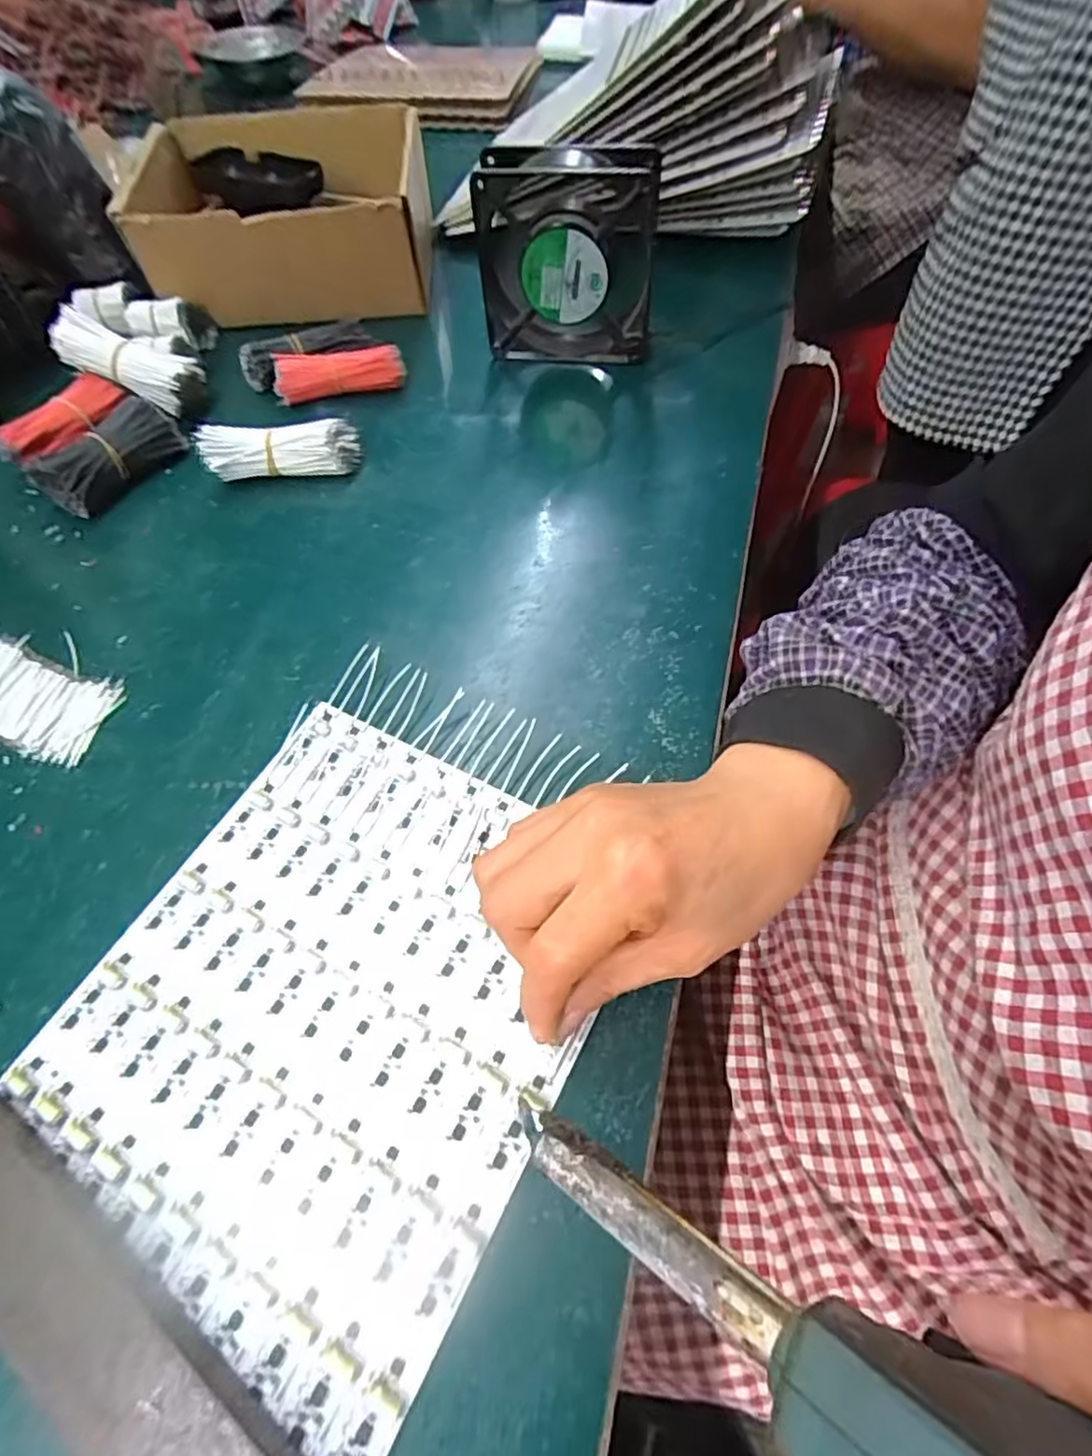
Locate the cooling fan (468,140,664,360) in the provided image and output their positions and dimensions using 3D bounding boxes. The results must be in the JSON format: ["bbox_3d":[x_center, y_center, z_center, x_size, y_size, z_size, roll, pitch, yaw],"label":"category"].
[{"bbox_3d":[0.013,-0.329,0.462,0.124,0.127,0.038,7,59,8],"label":"cooling fan"}]

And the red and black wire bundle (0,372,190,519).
[{"bbox_3d":[-0.319,-0.200,0.455,0.091,0.037,0.099,32,65,21],"label":"red and black wire bundle"}]

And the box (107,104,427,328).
[{"bbox_3d":[-0.220,-0.446,0.560,0.230,0.087,0.186,-4,58,1],"label":"box"}]

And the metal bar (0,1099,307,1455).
[{"bbox_3d":[-0.146,0.195,0.209,0.196,0.020,0.037,30,64,20],"label":"metal bar"}]

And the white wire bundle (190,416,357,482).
[{"bbox_3d":[-0.181,-0.191,0.445,0.101,0.033,0.032,-4,58,1],"label":"white wire bundle"}]

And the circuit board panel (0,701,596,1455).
[{"bbox_3d":[-0.085,0.107,0.272,0.192,0.006,0.211,25,63,18],"label":"circuit board panel"}]

